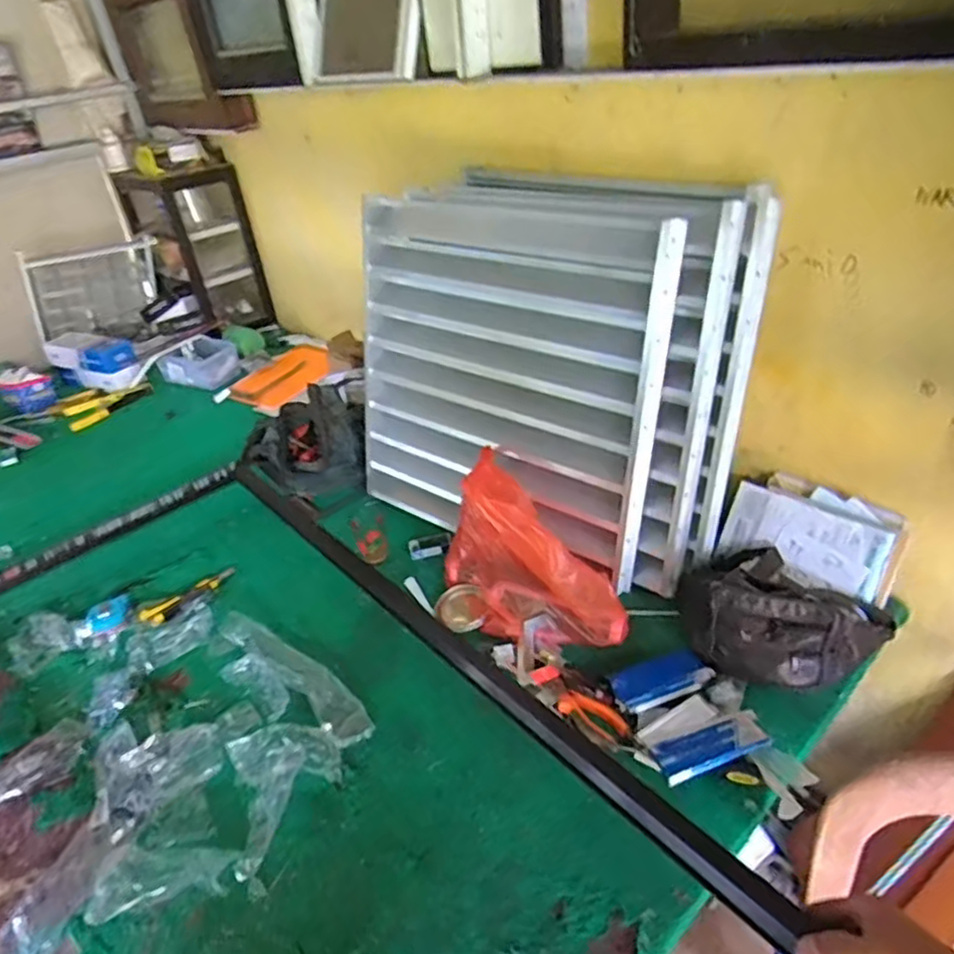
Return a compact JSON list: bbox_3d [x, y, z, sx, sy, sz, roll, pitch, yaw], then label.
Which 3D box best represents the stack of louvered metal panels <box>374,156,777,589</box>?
[{"bbox_3d":[0.087,-0.183,1.157,0.715,0.651,0.185,19,23,33],"label":"stack of louvered metal panels"}]

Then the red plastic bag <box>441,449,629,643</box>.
[{"bbox_3d":[0.079,0.102,1.032,0.301,0.273,0.163,0,34,9],"label":"red plastic bag"}]

